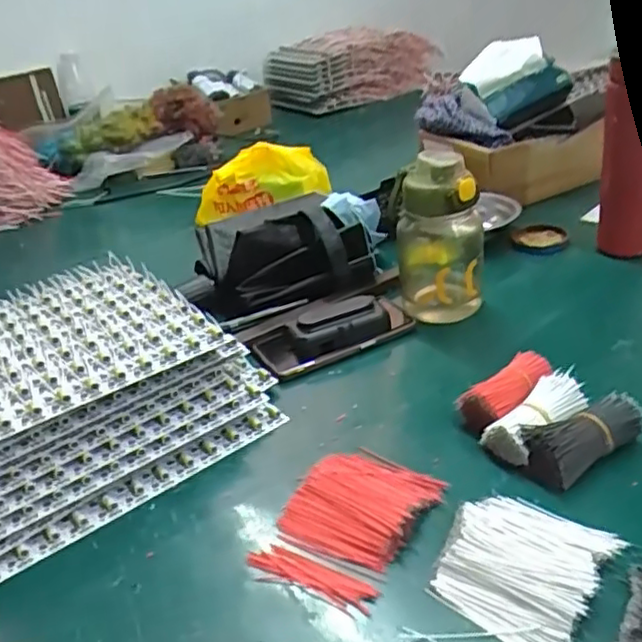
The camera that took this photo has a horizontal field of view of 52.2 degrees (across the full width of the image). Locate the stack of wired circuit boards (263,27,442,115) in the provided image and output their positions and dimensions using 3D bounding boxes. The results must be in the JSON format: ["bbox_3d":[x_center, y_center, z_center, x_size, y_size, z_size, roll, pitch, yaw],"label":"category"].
[{"bbox_3d":[0.084,-0.562,1.490,0.451,0.180,0.102,-33,40,-32],"label":"stack of wired circuit boards"}]

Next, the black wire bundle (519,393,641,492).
[{"bbox_3d":[0.199,0.088,0.497,0.095,0.038,0.042,-19,31,-21],"label":"black wire bundle"}]

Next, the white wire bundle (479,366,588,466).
[{"bbox_3d":[0.172,0.073,0.519,0.091,0.024,0.042,-34,36,-19],"label":"white wire bundle"}]

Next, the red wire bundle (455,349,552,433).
[{"bbox_3d":[0.160,0.061,0.558,0.094,0.035,0.043,-24,32,-28],"label":"red wire bundle"}]

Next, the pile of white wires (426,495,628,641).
[{"bbox_3d":[0.129,0.151,0.418,0.091,0.021,0.106,18,37,39],"label":"pile of white wires"}]

